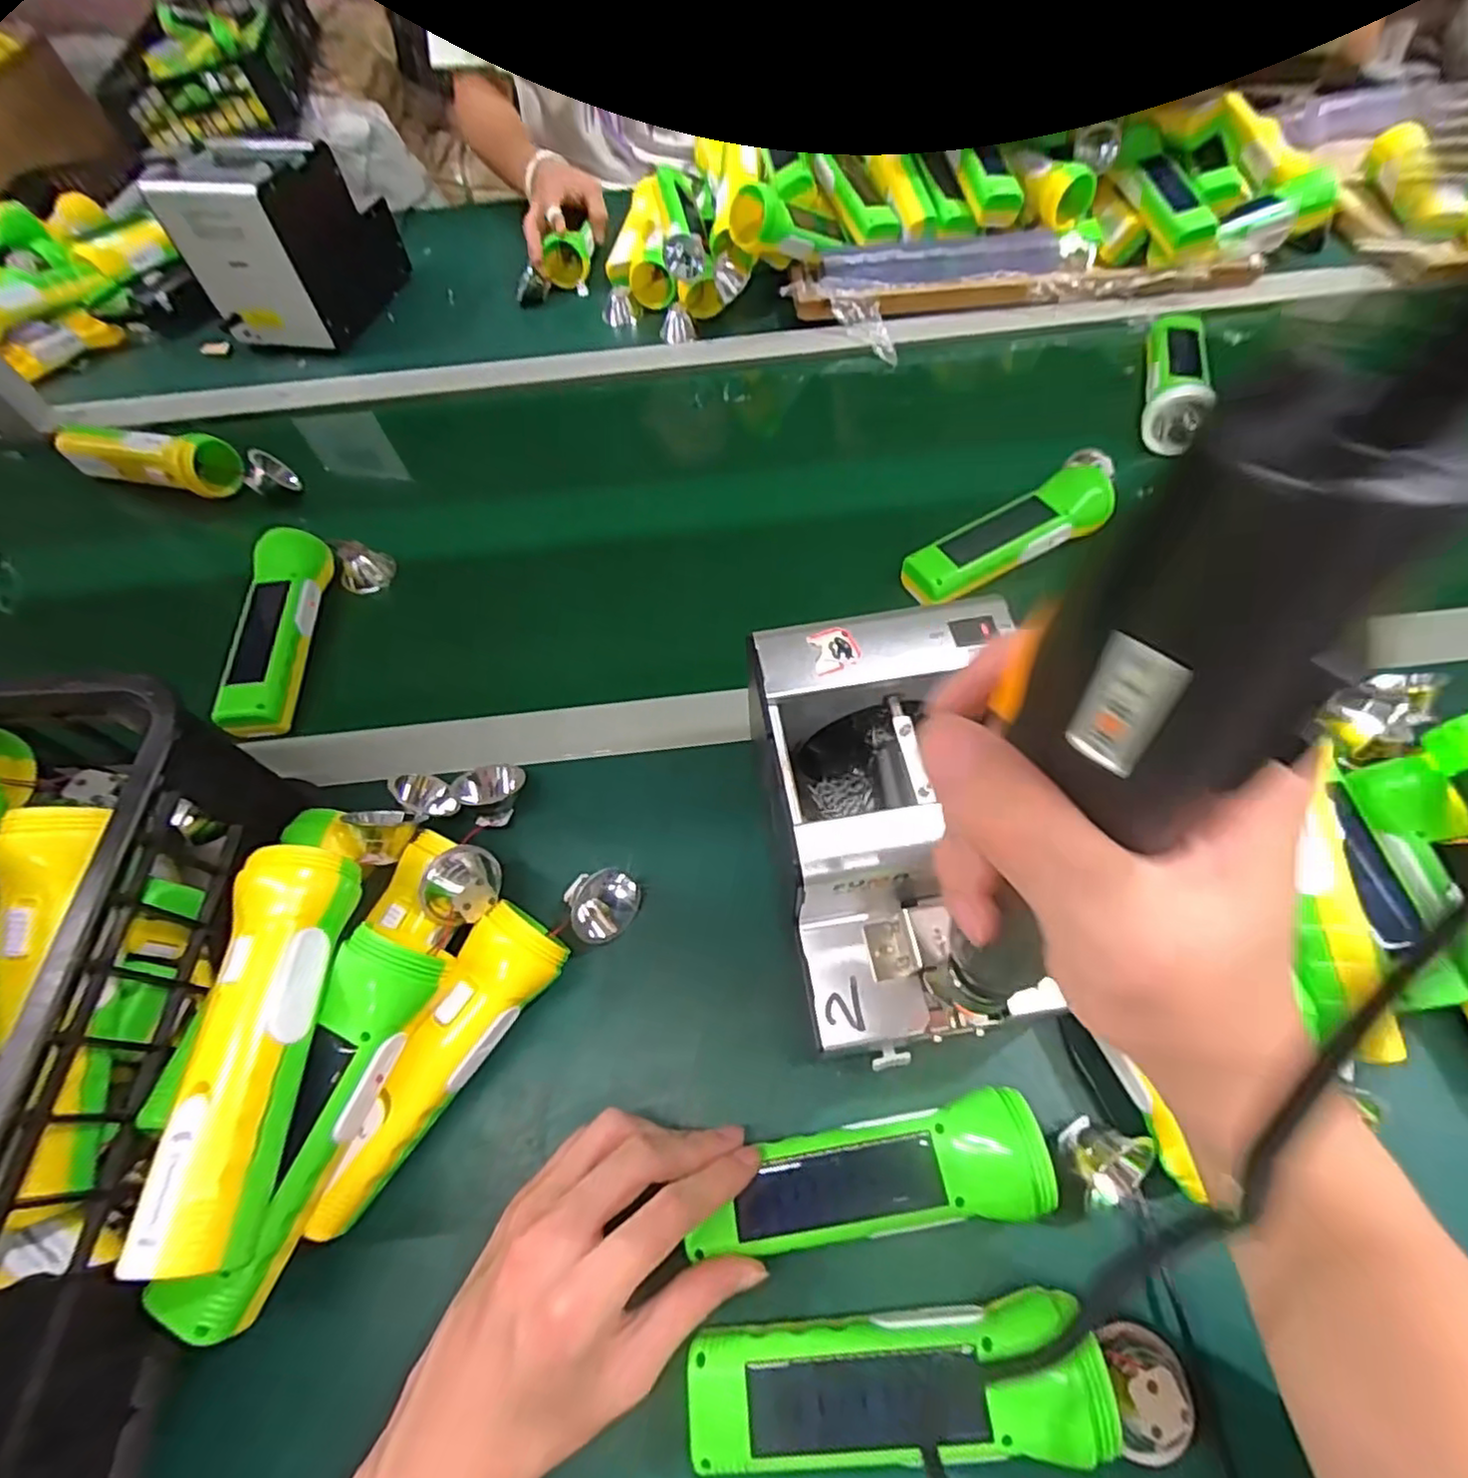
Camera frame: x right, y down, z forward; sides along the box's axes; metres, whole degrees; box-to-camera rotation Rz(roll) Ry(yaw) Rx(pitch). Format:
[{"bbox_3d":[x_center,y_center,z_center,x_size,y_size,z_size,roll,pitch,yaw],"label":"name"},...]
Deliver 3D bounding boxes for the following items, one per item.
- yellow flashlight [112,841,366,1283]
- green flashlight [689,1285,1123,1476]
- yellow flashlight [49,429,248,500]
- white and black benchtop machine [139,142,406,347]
[{"bbox_3d":[-0.207,0.126,0.291,0.043,0.040,0.163,-4,60,2],"label":"yellow flashlight"},{"bbox_3d":[0.061,0.264,0.274,0.160,0.049,0.049,-7,60,0],"label":"green flashlight"},{"bbox_3d":[-0.531,-0.254,0.605,0.163,0.044,0.045,10,62,10],"label":"yellow flashlight"},{"bbox_3d":[-0.461,-0.523,0.695,0.124,0.143,0.179,9,62,10],"label":"white and black benchtop machine"}]

